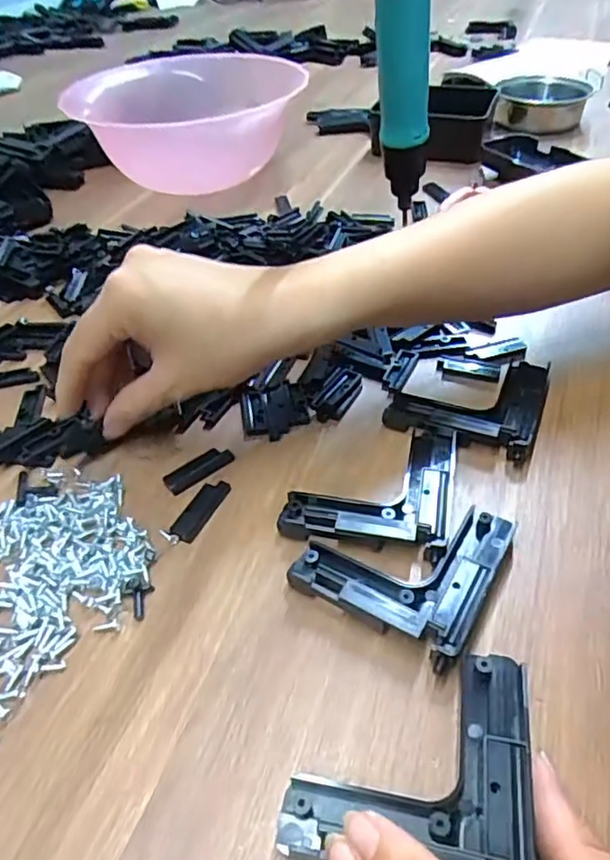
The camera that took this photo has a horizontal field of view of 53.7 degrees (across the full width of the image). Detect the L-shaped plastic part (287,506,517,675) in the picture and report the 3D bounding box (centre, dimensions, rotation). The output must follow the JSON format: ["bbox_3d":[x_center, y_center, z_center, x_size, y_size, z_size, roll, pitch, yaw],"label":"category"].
[{"bbox_3d":[0.041,0.053,0.254,0.074,0.014,0.075,22,49,24],"label":"L-shaped plastic part"}]

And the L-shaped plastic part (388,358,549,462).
[{"bbox_3d":[0.091,-0.020,0.326,0.072,0.014,0.079,19,48,22],"label":"L-shaped plastic part"}]

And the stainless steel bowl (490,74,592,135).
[{"bbox_3d":[0.253,-0.346,0.643,0.085,0.042,0.081,-2,42,2],"label":"stainless steel bowl"}]

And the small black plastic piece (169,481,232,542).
[{"bbox_3d":[-0.049,0.036,0.283,0.013,0.004,0.036,19,48,22],"label":"small black plastic piece"}]

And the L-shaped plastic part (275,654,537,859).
[{"bbox_3d":[0.036,0.104,0.200,0.073,0.015,0.075,9,45,13],"label":"L-shaped plastic part"}]

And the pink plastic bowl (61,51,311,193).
[{"bbox_3d":[-0.107,-0.276,0.561,0.190,0.084,0.185,-2,44,2],"label":"pink plastic bowl"}]

